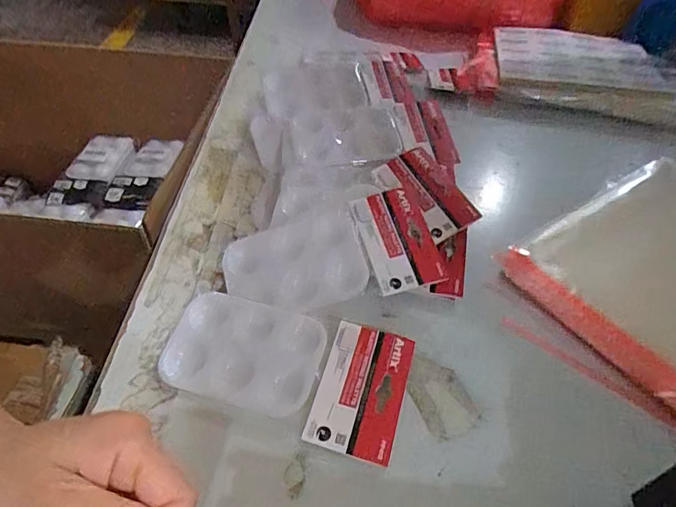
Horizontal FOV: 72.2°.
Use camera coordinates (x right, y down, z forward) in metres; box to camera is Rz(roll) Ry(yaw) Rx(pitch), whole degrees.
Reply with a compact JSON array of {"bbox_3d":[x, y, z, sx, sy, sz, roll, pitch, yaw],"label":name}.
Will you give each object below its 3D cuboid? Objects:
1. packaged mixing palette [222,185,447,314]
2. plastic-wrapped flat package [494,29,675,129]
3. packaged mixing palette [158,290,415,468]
[{"bbox_3d":[-0.008,0.001,0.428,0.188,0.015,0.098,-12,64,-4],"label":"packaged mixing palette"},{"bbox_3d":[0.389,-0.263,0.684,0.313,0.056,0.166,12,47,11],"label":"plastic-wrapped flat package"},{"bbox_3d":[-0.045,0.089,0.367,0.192,0.024,0.094,12,47,11],"label":"packaged mixing palette"}]

